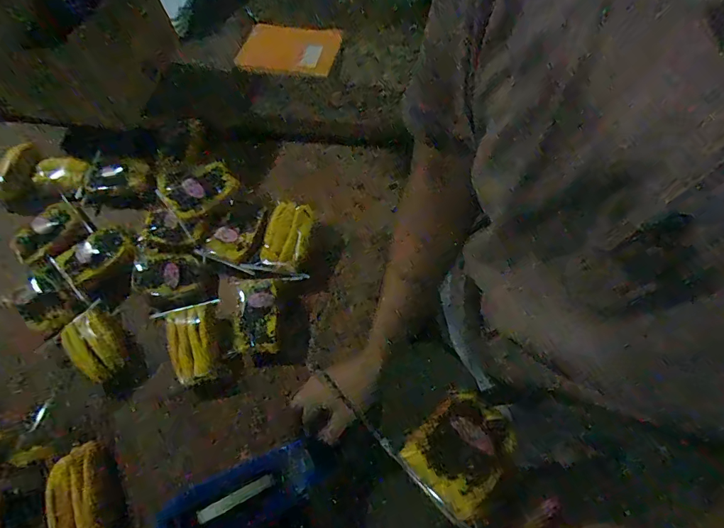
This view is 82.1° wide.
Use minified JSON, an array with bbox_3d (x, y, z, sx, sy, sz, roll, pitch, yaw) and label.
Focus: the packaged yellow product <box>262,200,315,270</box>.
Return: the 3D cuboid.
[{"bbox_3d":[-0.116,-0.046,0.644,0.066,0.029,0.107,9,67,7],"label":"packaged yellow product"}]

